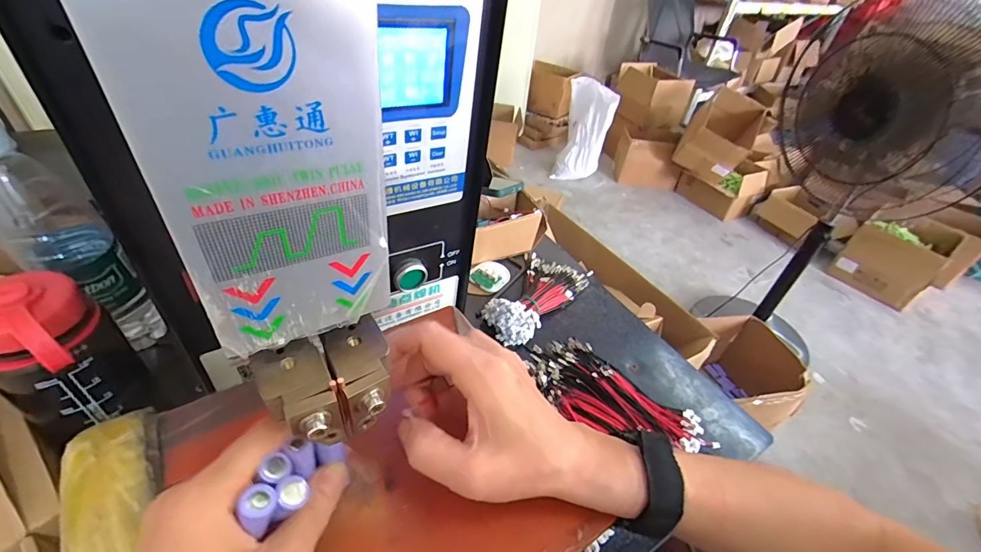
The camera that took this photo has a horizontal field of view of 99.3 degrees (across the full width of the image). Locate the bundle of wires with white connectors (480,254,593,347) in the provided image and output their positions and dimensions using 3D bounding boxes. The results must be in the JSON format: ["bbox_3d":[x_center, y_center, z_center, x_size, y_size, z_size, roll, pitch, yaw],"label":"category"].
[{"bbox_3d":[0.062,0.015,0.535,0.083,0.053,0.176,25,43,20],"label":"bundle of wires with white connectors"}]

